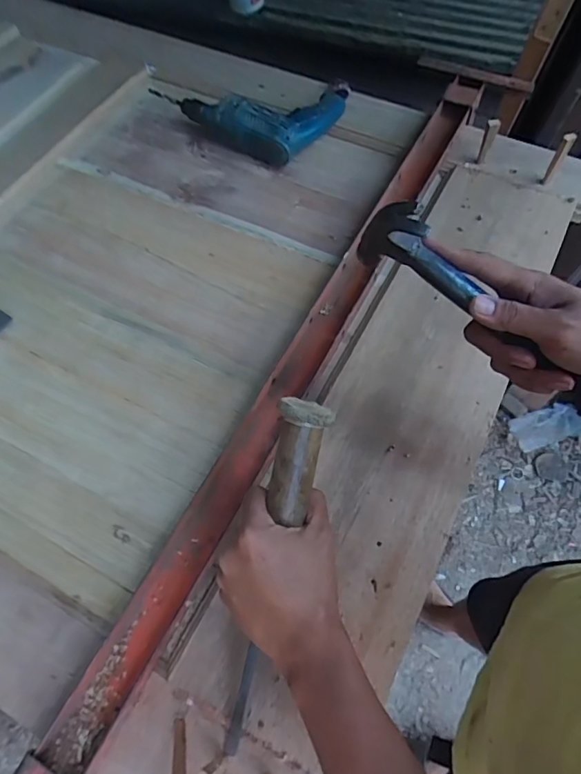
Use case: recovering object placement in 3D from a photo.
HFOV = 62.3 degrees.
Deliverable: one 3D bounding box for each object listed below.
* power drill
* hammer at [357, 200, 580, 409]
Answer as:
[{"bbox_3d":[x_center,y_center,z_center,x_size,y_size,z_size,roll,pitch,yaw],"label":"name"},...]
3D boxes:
[{"bbox_3d":[-0.063,-0.505,0.832,0.300,0.065,0.223,29,67,16],"label":"power drill"},{"bbox_3d":[0.195,-0.030,0.383,0.328,0.097,0.028,35,68,-2],"label":"hammer"}]

